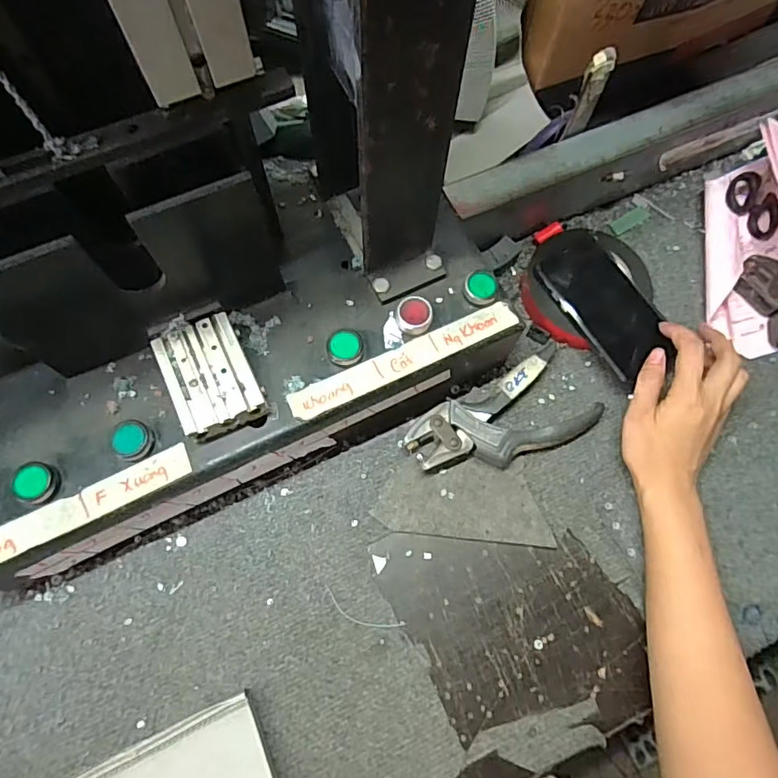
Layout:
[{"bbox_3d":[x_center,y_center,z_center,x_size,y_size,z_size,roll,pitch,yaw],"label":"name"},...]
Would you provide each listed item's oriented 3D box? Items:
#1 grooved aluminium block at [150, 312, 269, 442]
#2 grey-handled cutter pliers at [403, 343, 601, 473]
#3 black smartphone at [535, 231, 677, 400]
[{"bbox_3d":[-0.133,-0.009,0.399,0.057,0.028,0.082,-24,72,-9],"label":"grooved aluminium block"},{"bbox_3d":[0.101,0.029,0.470,0.164,0.024,0.078,-28,72,-10],"label":"grey-handled cutter pliers"},{"bbox_3d":[0.198,-0.081,0.489,0.068,0.012,0.140,-34,78,-1],"label":"black smartphone"}]

